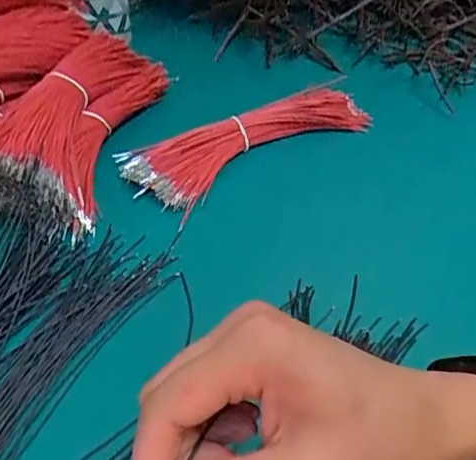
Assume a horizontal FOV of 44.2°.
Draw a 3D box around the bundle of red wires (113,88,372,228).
[{"bbox_3d":[0.018,-0.076,0.508,0.228,0.025,0.073,-20,50,-23],"label":"bundle of red wires"}]

